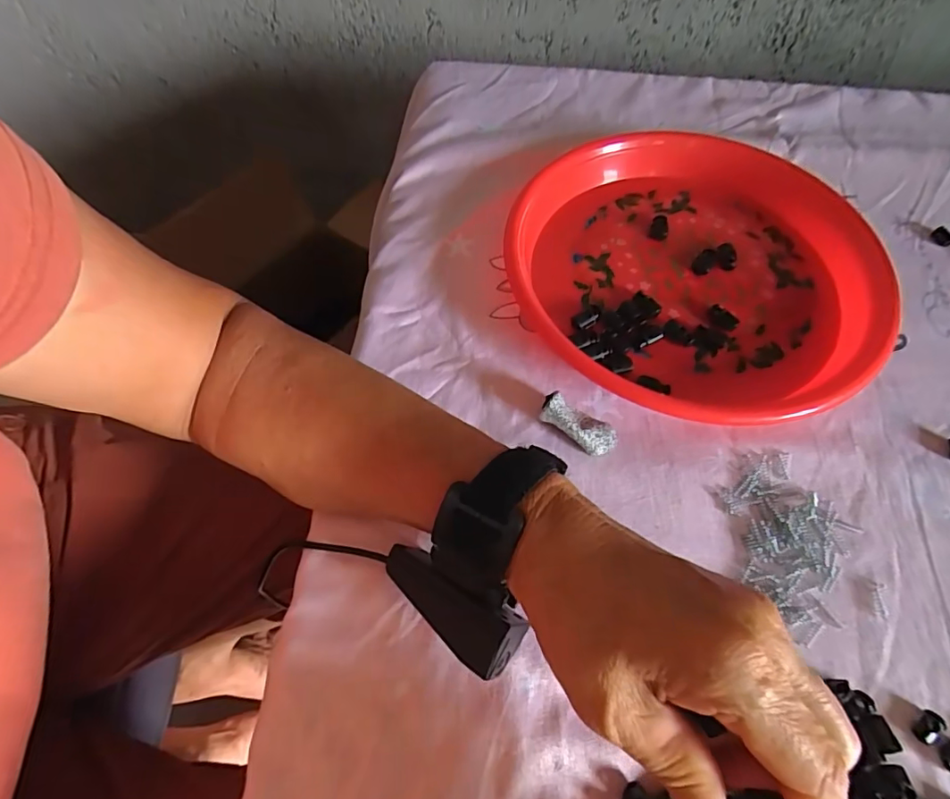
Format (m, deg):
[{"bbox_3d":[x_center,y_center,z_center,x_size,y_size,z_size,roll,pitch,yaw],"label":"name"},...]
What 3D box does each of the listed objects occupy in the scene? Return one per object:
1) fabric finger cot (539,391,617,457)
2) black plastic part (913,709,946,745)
[{"bbox_3d":[0.061,0.015,0.307,0.048,0.015,0.020,33,65,0],"label":"fabric finger cot"},{"bbox_3d":[0.214,0.154,0.241,0.016,0.004,0.009,-40,69,-20],"label":"black plastic part"}]

